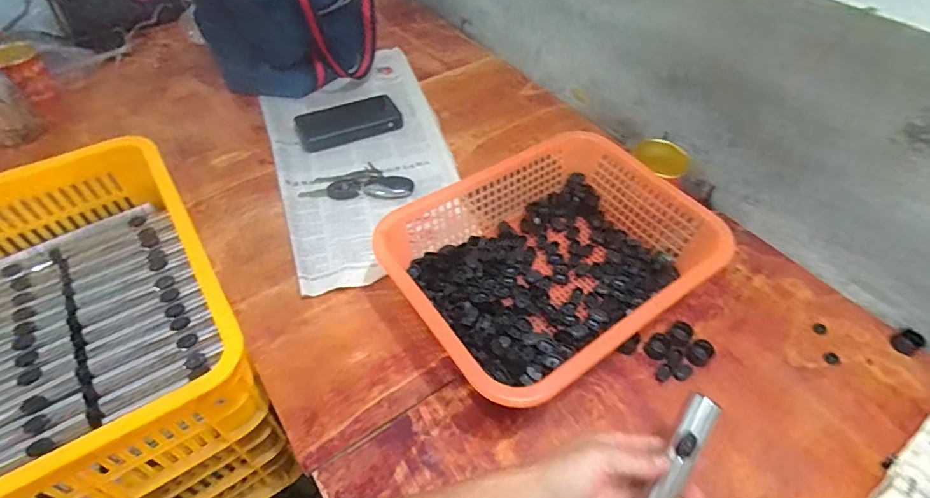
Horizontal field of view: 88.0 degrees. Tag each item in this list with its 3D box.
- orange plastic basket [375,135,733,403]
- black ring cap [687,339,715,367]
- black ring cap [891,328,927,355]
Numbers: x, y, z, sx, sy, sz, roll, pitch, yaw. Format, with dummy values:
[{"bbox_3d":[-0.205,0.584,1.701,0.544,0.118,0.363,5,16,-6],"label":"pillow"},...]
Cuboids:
[{"bbox_3d":[0.097,0.009,0.545,0.339,0.087,0.257,-30,57,-22],"label":"orange plastic basket"},{"bbox_3d":[0.256,0.111,0.521,0.030,0.011,0.023,-35,59,-25],"label":"black ring cap"},{"bbox_3d":[0.496,0.103,0.537,0.027,0.019,0.023,-22,54,-17],"label":"black ring cap"}]

